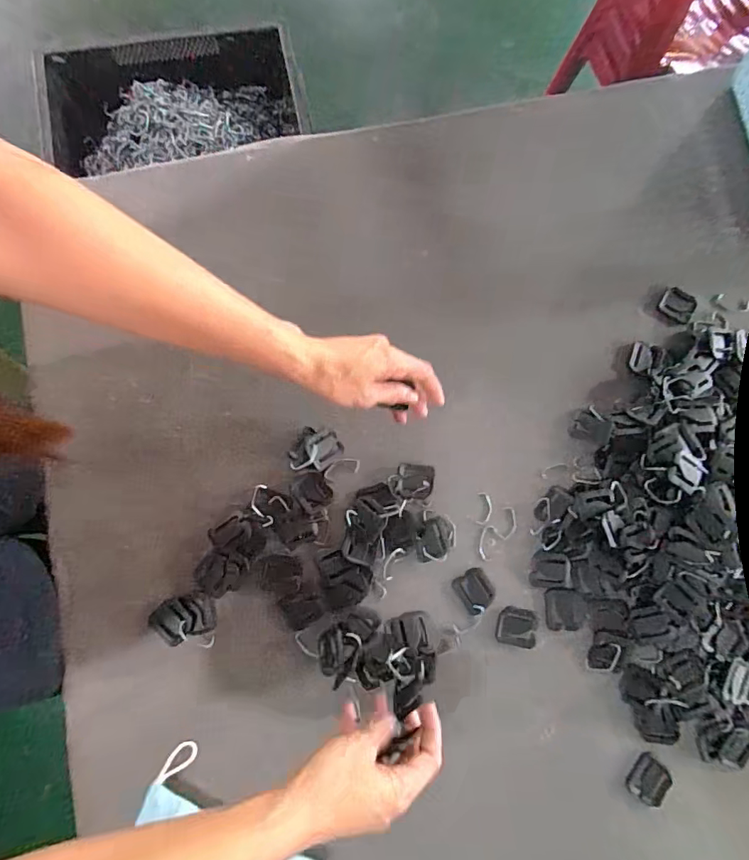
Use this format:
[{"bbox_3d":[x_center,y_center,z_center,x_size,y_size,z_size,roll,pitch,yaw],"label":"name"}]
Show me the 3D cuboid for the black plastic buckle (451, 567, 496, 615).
[{"bbox_3d":[0.100,0.159,0.480,0.034,0.004,0.039,-30,83,-7],"label":"black plastic buckle"}]

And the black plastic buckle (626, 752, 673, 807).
[{"bbox_3d":[0.256,0.326,0.452,0.035,0.005,0.039,38,81,4],"label":"black plastic buckle"}]

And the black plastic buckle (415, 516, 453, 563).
[{"bbox_3d":[0.060,0.109,0.485,0.037,0.012,0.043,1,80,-2],"label":"black plastic buckle"}]

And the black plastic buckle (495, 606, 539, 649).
[{"bbox_3d":[0.139,0.192,0.474,0.037,0.006,0.036,13,80,0],"label":"black plastic buckle"}]

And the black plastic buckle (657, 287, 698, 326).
[{"bbox_3d":[0.339,-0.140,0.543,0.036,0.004,0.039,34,81,4],"label":"black plastic buckle"}]

